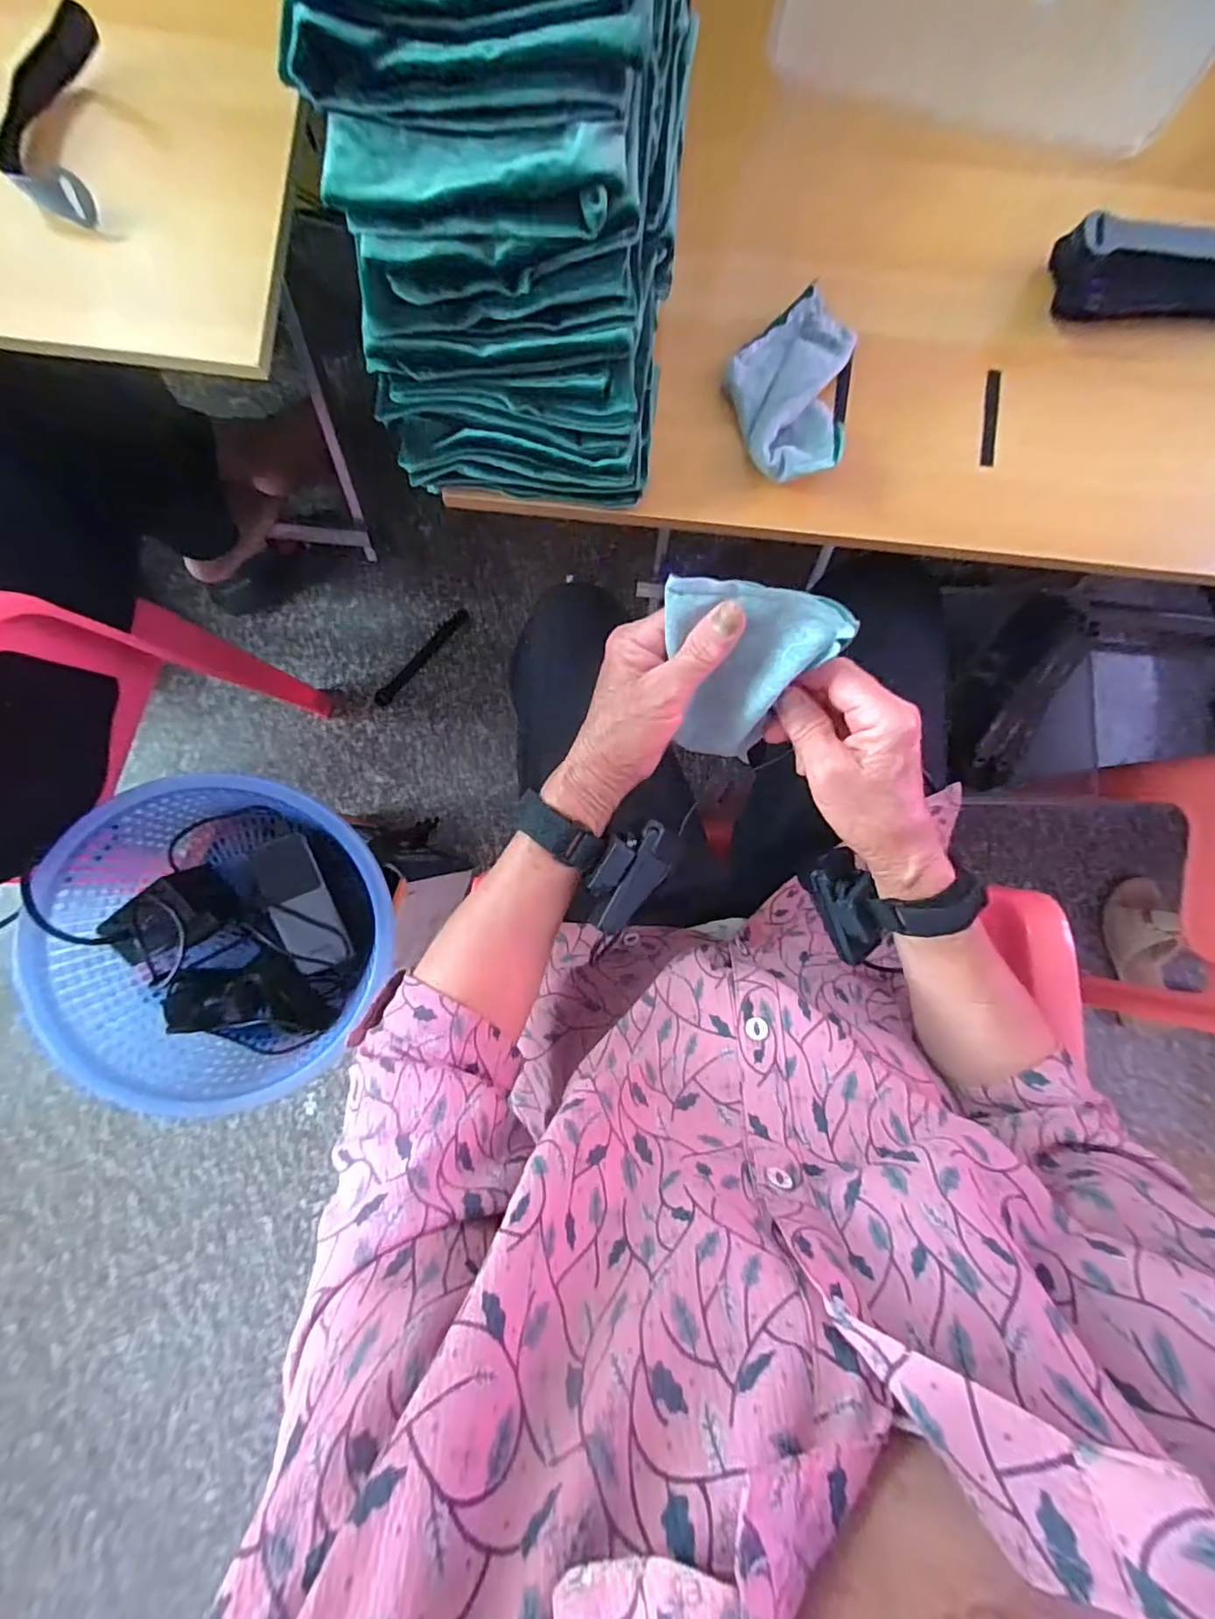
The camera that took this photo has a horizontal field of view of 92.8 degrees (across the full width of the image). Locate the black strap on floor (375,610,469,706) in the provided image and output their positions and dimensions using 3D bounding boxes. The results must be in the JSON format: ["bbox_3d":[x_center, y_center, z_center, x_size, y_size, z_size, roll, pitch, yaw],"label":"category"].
[{"bbox_3d":[-0.298,-0.245,0.929,0.024,0.006,0.200,42,86,1],"label":"black strap on floor"}]

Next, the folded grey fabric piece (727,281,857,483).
[{"bbox_3d":[0.134,-0.307,0.422,0.088,0.025,0.132,12,87,-1],"label":"folded grey fabric piece"}]

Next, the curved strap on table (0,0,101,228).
[{"bbox_3d":[-0.359,-0.454,0.379,0.059,0.035,0.112,13,87,-1],"label":"curved strap on table"}]

